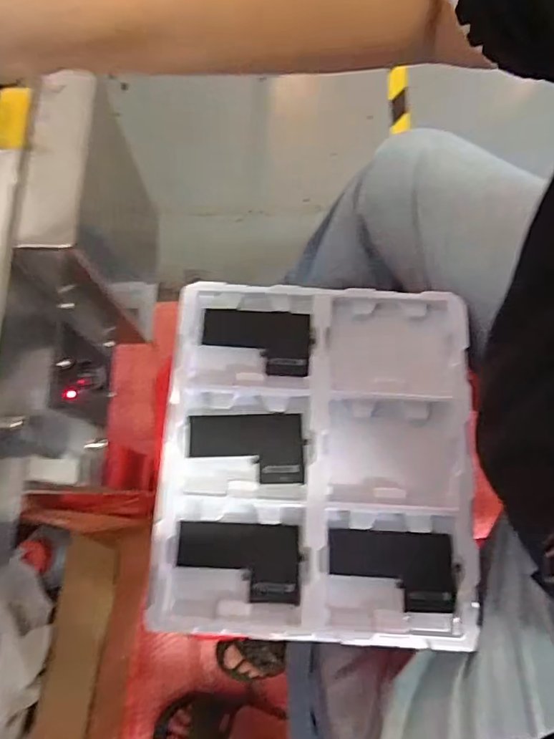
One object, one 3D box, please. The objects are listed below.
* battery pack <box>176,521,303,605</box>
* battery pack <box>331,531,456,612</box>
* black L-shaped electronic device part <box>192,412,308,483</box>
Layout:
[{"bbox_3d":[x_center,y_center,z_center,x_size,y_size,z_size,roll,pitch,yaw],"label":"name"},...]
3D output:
[{"bbox_3d":[-0.034,0.168,0.434,0.106,0.005,0.063,2,73,2],"label":"battery pack"},{"bbox_3d":[0.100,0.174,0.431,0.106,0.004,0.063,2,73,2],"label":"battery pack"},{"bbox_3d":[-0.029,0.073,0.462,0.105,0.005,0.063,-1,73,1],"label":"black L-shaped electronic device part"}]

